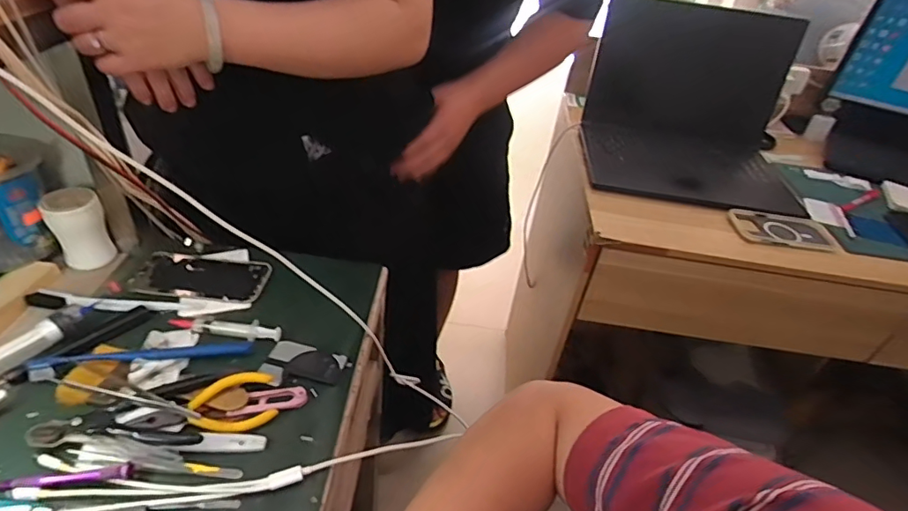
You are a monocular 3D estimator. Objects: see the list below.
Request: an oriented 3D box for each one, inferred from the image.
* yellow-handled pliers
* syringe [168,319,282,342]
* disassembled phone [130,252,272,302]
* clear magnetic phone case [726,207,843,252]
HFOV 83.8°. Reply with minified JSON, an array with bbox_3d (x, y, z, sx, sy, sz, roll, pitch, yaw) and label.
[{"bbox_3d":[-0.223,0.140,0.448,0.123,0.011,0.056,-14,42,-26],"label":"yellow-handled pliers"},{"bbox_3d":[-0.241,0.075,0.536,0.118,0.007,0.019,10,37,2],"label":"syringe"},{"bbox_3d":[-0.297,0.026,0.596,0.147,0.008,0.074,9,37,1],"label":"disassembled phone"},{"bbox_3d":[0.508,-0.039,0.777,0.151,0.016,0.082,8,37,-1],"label":"clear magnetic phone case"}]

